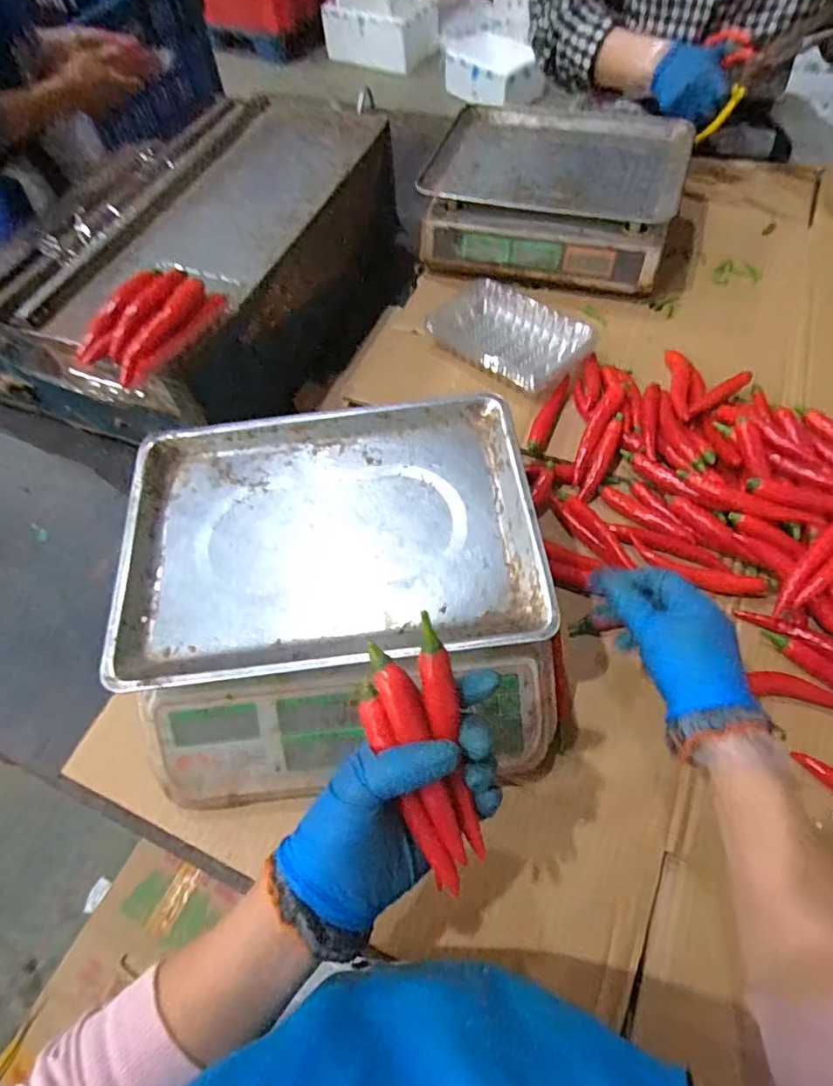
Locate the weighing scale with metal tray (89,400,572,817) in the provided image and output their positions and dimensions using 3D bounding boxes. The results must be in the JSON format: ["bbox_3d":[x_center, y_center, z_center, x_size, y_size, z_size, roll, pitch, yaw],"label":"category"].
[{"bbox_3d":[-0.067,0.042,0.505,0.340,0.125,0.317,-5,60,1],"label":"weighing scale with metal tray"}]

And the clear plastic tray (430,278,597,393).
[{"bbox_3d":[0.114,-0.262,0.702,0.110,0.036,0.200,-41,66,-18],"label":"clear plastic tray"}]

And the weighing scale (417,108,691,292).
[{"bbox_3d":[0.194,-0.501,0.813,0.320,0.108,0.320,15,63,12],"label":"weighing scale"}]

